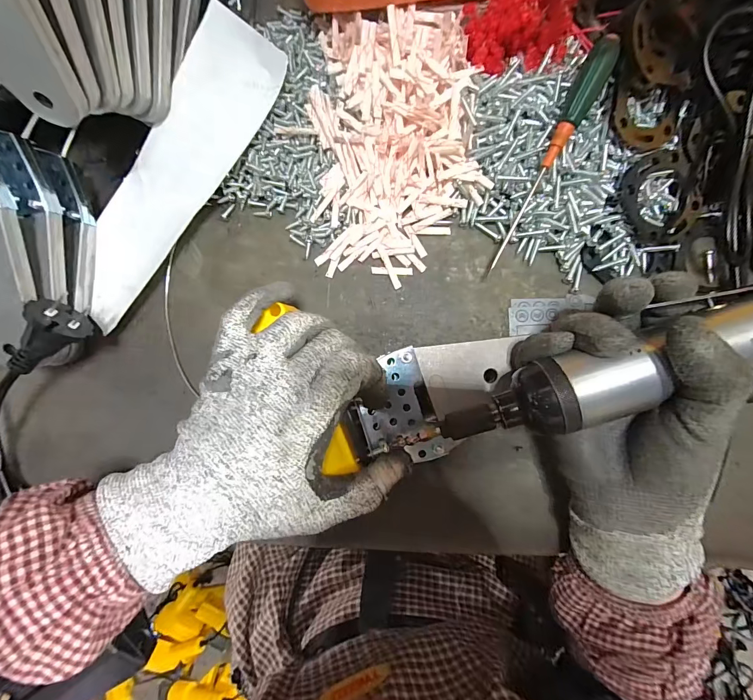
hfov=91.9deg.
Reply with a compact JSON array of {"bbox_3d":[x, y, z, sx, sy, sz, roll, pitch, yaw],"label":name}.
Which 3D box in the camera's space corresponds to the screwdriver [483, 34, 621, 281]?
[{"bbox_3d":[0.109,-0.118,0.237,0.016,0.012,0.147,24,113,2],"label":"screwdriver"}]

